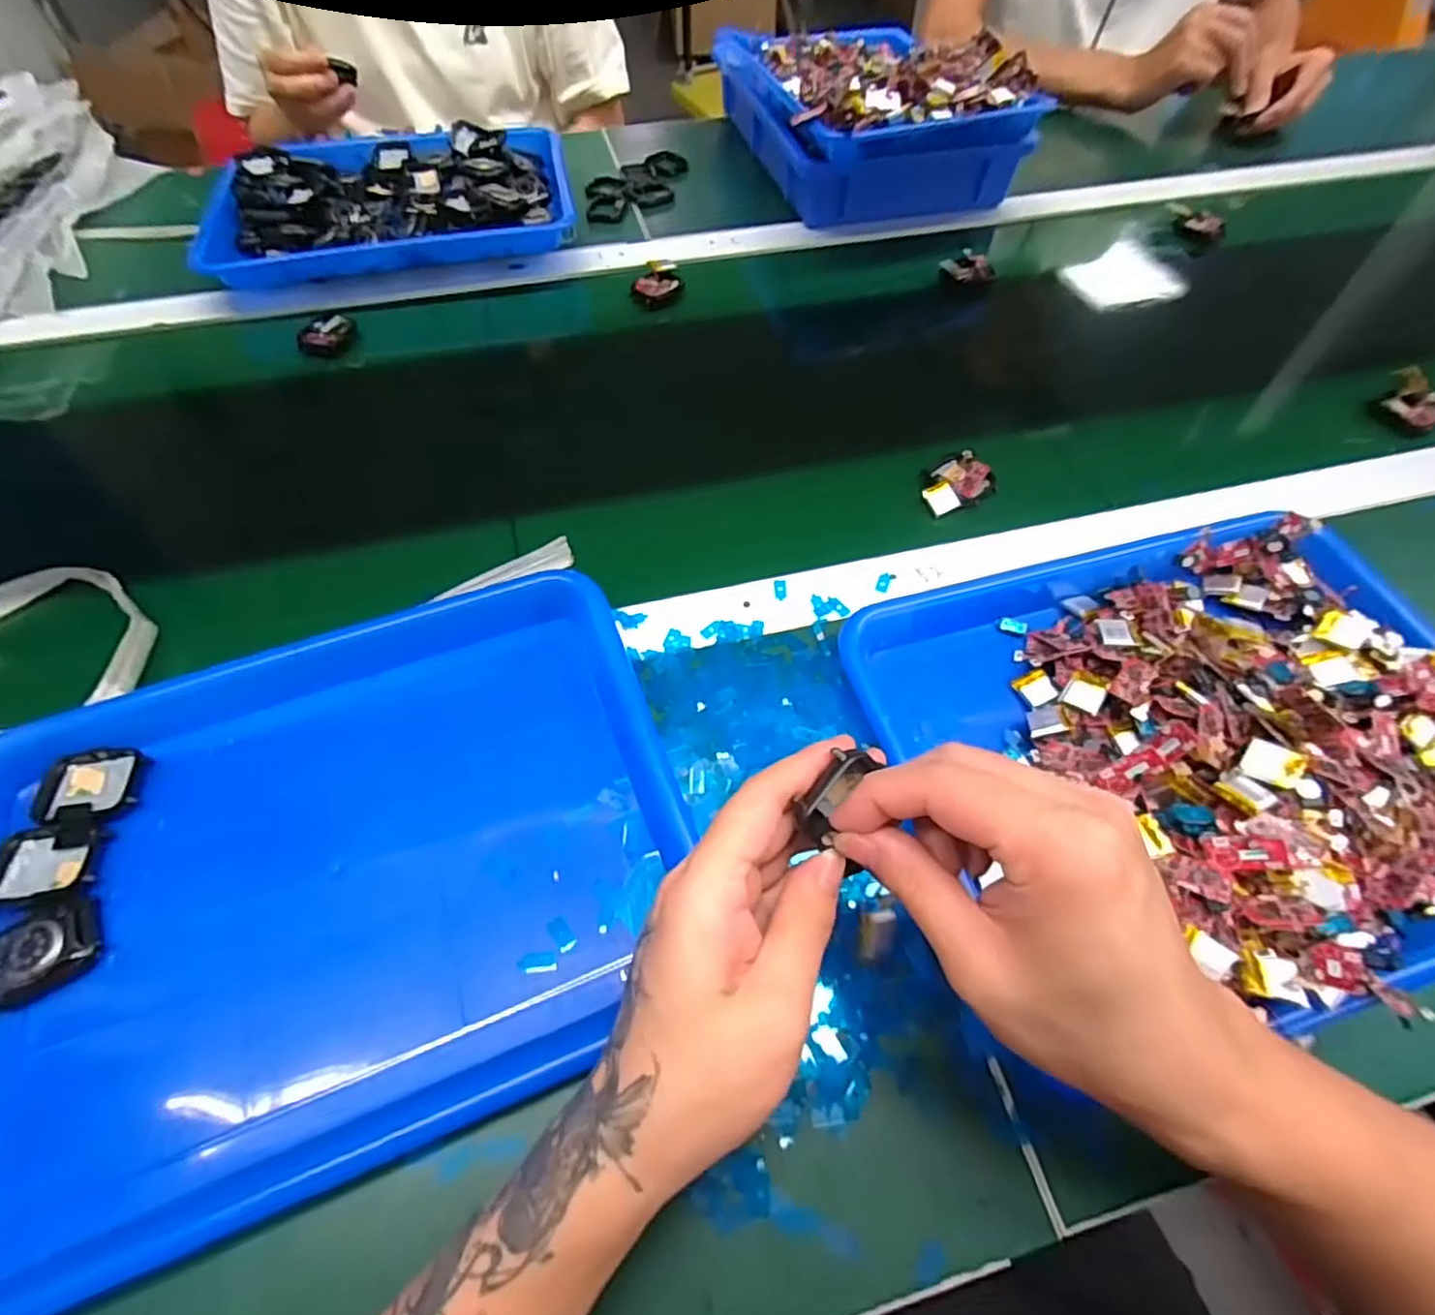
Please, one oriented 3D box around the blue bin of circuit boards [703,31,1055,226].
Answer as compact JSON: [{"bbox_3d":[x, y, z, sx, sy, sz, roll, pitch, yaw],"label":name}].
[{"bbox_3d":[0.150,-0.591,0.704,0.239,0.107,0.317,-17,60,-11],"label":"blue bin of circuit boards"}]

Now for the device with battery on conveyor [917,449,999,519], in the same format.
[{"bbox_3d":[0.169,-0.125,0.475,0.052,0.015,0.042,-22,61,-14],"label":"device with battery on conveyor"}]

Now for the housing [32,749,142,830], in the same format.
[{"bbox_3d":[-0.323,0.067,0.343,0.042,0.014,0.037,-7,59,-5],"label":"housing"}]

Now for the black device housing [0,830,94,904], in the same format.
[{"bbox_3d":[-0.325,0.099,0.320,0.044,0.009,0.036,-4,58,-3],"label":"black device housing"}]

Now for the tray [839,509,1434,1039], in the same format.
[{"bbox_3d":[0.257,0.036,0.347,0.322,0.055,0.260,-16,60,-10],"label":"tray"}]

